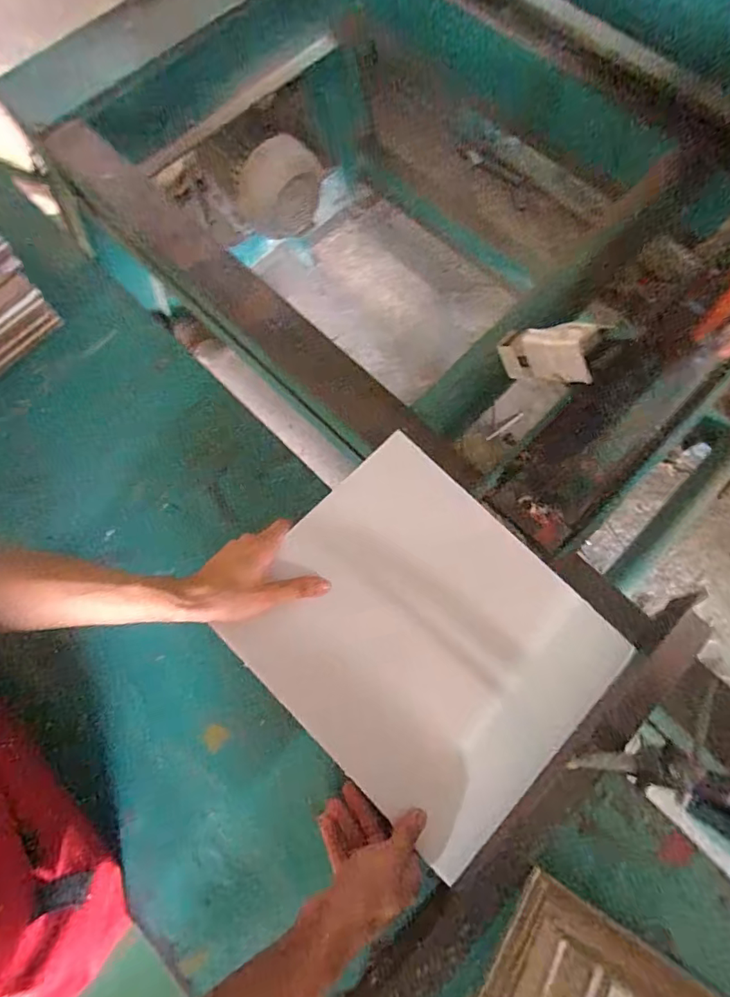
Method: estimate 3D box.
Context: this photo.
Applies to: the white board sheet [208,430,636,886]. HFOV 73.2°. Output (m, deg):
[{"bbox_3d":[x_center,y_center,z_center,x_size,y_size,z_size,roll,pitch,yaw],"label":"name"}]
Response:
[{"bbox_3d":[0.054,0.136,0.490,0.276,0.028,0.324,-44,79,-8],"label":"white board sheet"}]

